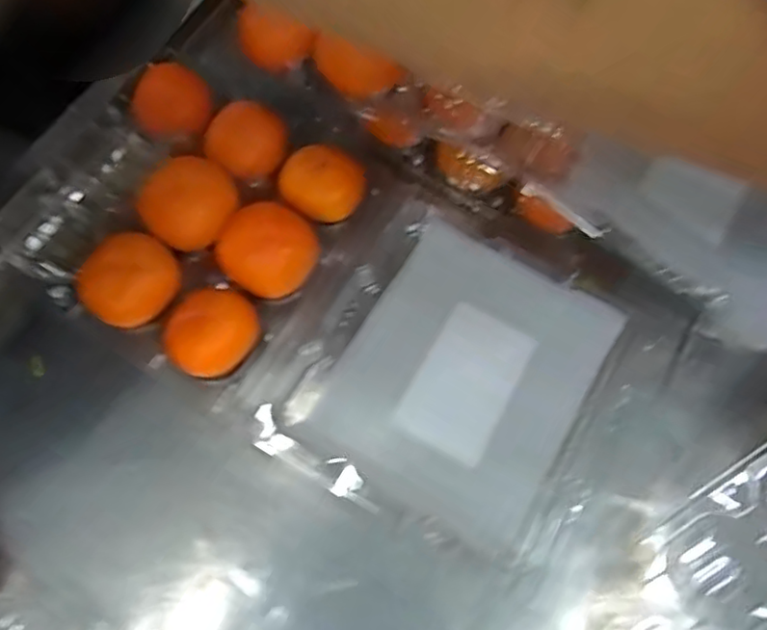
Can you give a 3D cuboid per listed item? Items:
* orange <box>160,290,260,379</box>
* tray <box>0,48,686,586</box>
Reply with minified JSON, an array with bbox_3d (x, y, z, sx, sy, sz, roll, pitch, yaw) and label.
[{"bbox_3d":[-0.108,0.015,0.394,0.051,0.052,0.054,42,72,13],"label":"orange"},{"bbox_3d":[-0.031,-0.017,0.413,0.412,0.057,0.216,32,70,9],"label":"tray"}]

